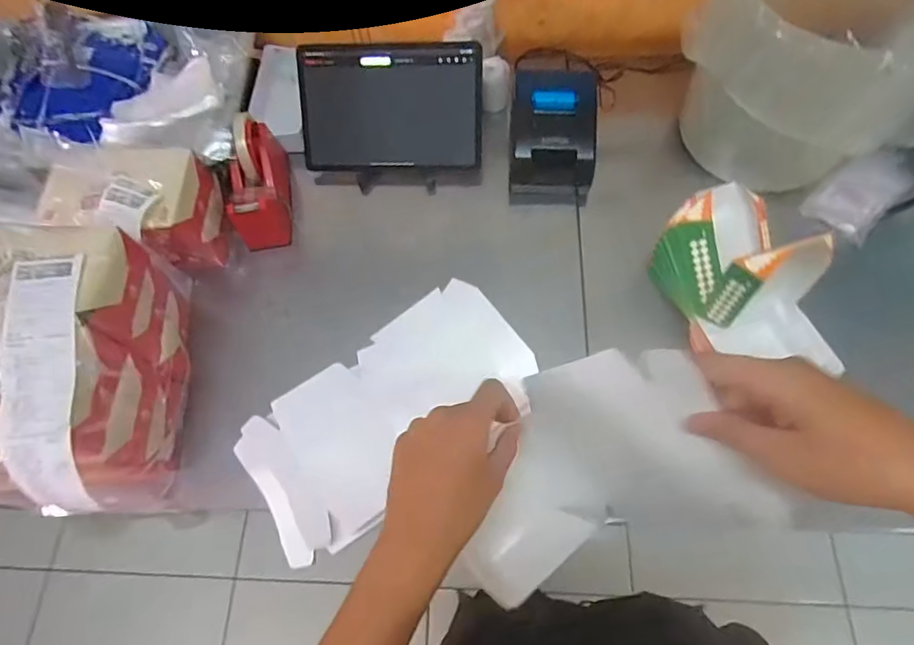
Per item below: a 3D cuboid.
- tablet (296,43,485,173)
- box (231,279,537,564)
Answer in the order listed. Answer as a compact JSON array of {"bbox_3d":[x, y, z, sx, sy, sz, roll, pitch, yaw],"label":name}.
[{"bbox_3d":[-0.089,-0.292,0.721,0.242,0.157,0.014,0,22,1],"label":"tablet"},{"bbox_3d":[-0.077,0.099,0.610,0.335,0.032,0.181,-33,69,-10],"label":"box"}]

